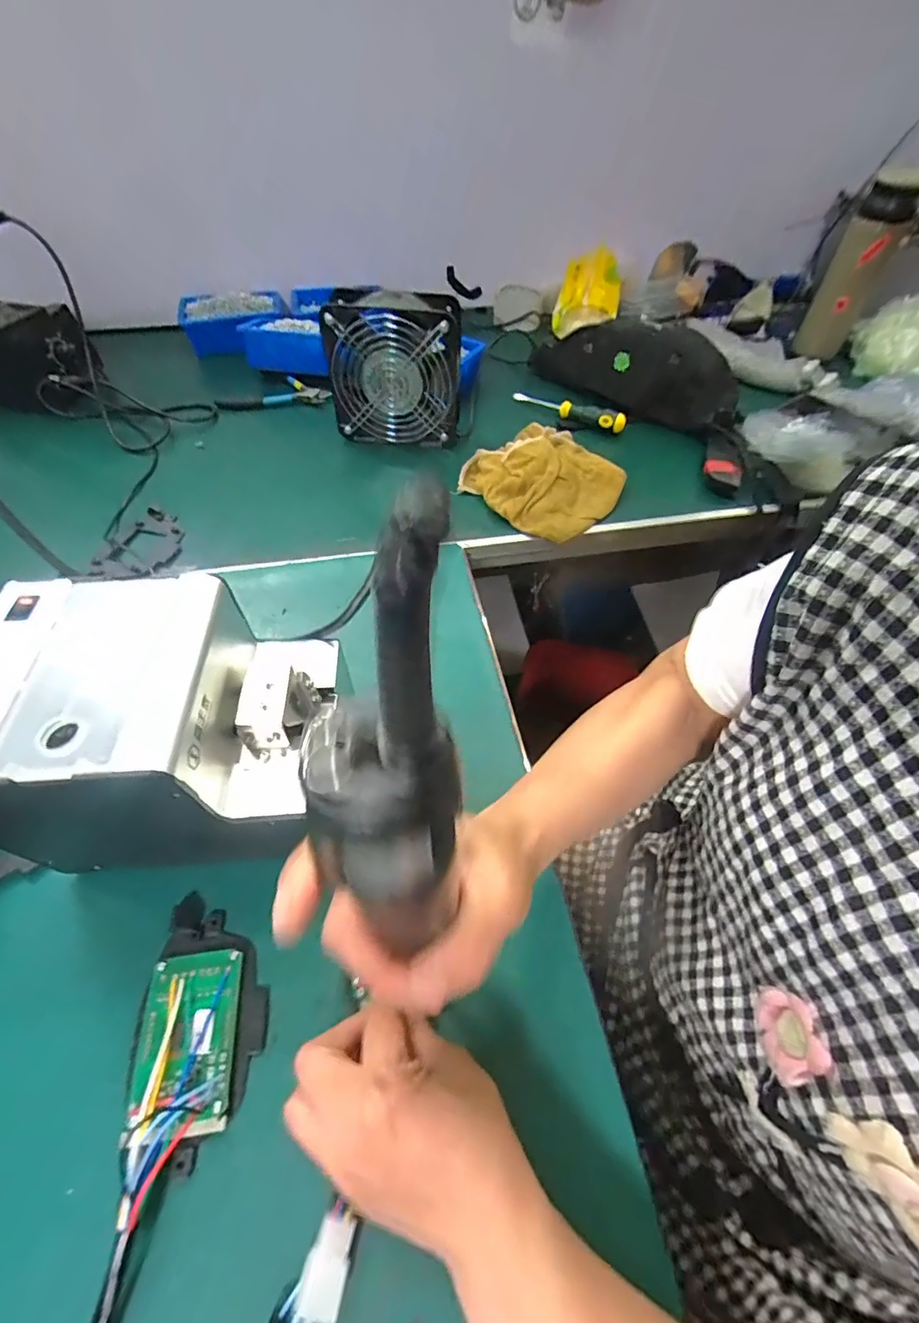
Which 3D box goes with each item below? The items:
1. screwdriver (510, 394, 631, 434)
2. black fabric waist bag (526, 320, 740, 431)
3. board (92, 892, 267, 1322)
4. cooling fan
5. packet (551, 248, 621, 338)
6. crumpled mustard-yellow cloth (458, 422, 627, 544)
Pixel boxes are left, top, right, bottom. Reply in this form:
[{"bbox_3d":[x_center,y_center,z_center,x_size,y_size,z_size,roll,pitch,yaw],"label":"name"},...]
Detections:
[{"bbox_3d":[0.149,-0.345,0.677,0.162,0.023,0.028,36,61,21],"label":"screwdriver"},{"bbox_3d":[0.245,-0.412,0.692,0.298,0.107,0.103,36,61,21],"label":"black fabric waist bag"},{"bbox_3d":[-0.142,0.249,0.243,0.065,0.029,0.244,-1,54,-3],"label":"board"},{"bbox_3d":[-0.076,-0.340,0.606,0.150,0.159,0.070,6,52,6],"label":"cooling fan"},{"bbox_3d":[0.204,-0.583,0.784,0.096,0.090,0.090,14,55,8],"label":"packet"},{"bbox_3d":[0.100,-0.222,0.583,0.167,0.048,0.175,-35,63,-24],"label":"crumpled mustard-yellow cloth"}]

